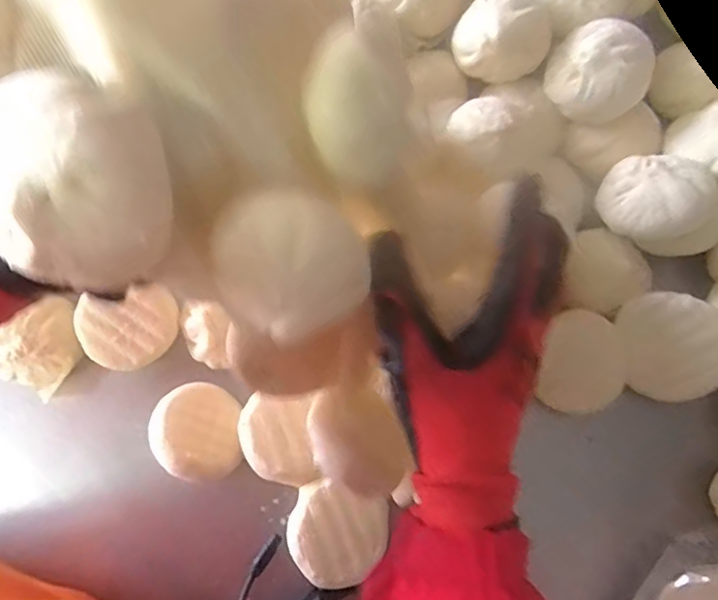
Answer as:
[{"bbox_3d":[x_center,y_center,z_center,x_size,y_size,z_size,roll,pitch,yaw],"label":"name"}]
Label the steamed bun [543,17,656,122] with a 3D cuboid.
[{"bbox_3d":[0.198,-0.188,0.493,0.076,0.048,0.070,0,78,1],"label":"steamed bun"}]

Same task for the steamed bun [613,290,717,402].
[{"bbox_3d":[0.243,0.037,0.469,0.067,0.064,0.082,-8,78,-1],"label":"steamed bun"}]

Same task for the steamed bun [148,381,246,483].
[{"bbox_3d":[-0.126,0.104,0.469,0.027,0.065,0.076,-34,66,38],"label":"steamed bun"}]

